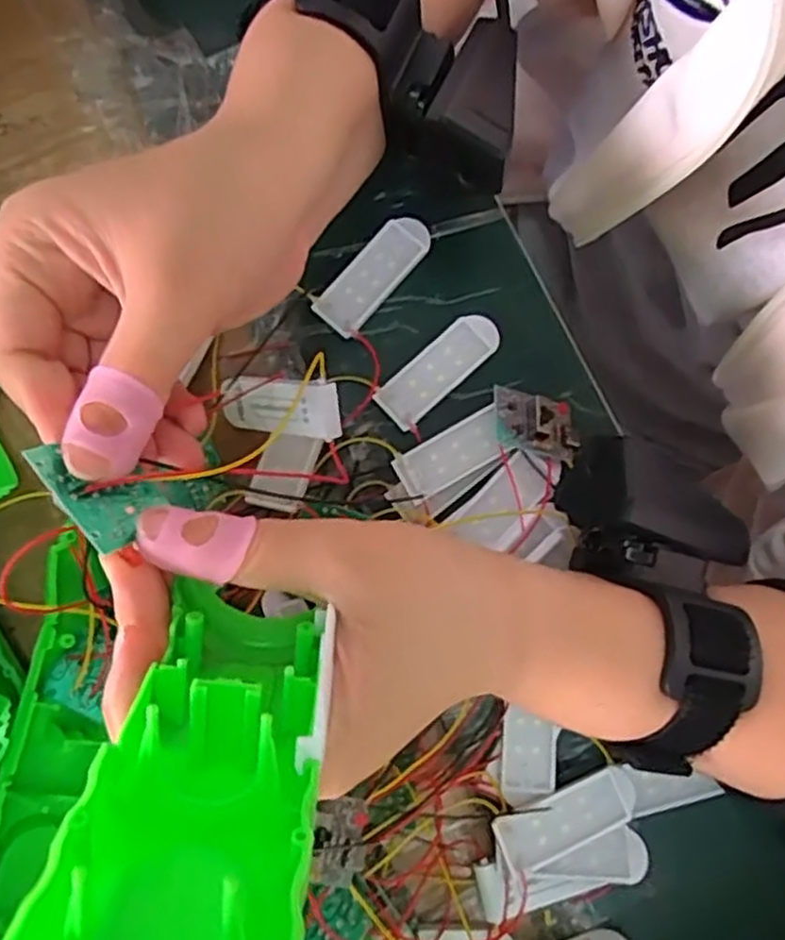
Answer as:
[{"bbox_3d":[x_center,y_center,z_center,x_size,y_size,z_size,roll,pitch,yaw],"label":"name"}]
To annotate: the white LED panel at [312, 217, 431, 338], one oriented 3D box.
[{"bbox_3d":[-0.008,-0.082,0.314,0.020,0.008,0.057,42,86,4],"label":"white LED panel"}]

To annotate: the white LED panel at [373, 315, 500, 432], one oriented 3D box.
[{"bbox_3d":[0.019,-0.042,0.310,0.057,0.005,0.021,-42,86,-4],"label":"white LED panel"}]

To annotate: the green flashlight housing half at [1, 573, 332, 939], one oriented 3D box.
[{"bbox_3d":[-0.036,0.064,0.135,0.042,0.130,0.020,-3,109,-2],"label":"green flashlight housing half"}]

